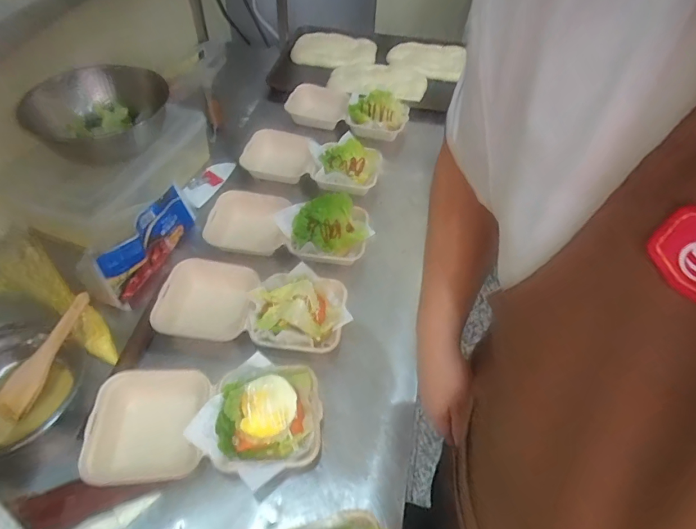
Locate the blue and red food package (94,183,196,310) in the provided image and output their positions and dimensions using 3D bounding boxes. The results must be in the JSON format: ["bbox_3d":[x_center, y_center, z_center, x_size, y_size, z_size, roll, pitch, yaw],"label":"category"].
[{"bbox_3d":[-0.352,-0.043,0.791,0.034,0.107,0.234,16,52,10],"label":"blue and red food package"}]

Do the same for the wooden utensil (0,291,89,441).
[{"bbox_3d":[-0.449,0.143,0.632,0.046,0.021,0.225,23,73,16],"label":"wooden utensil"}]

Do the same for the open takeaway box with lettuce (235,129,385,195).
[{"bbox_3d":[-0.079,-0.225,0.993,0.302,0.064,0.171,16,52,10],"label":"open takeaway box with lettuce"}]

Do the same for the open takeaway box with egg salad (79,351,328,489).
[{"bbox_3d":[-0.193,0.216,0.605,0.309,0.070,0.167,2,51,-1],"label":"open takeaway box with egg salad"}]

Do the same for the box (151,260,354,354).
[{"bbox_3d":[-0.157,0.081,0.746,0.313,0.079,0.163,6,51,3],"label":"box"}]

